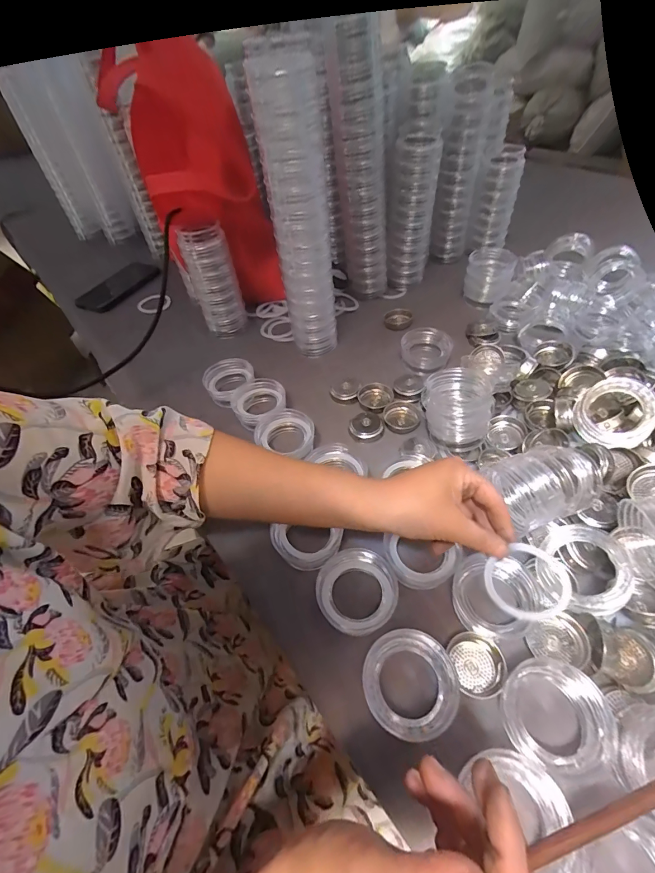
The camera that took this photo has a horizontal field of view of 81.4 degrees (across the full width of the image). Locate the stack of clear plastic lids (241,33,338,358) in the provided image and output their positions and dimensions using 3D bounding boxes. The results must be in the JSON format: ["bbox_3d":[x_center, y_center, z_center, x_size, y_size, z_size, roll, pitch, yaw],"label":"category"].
[{"bbox_3d":[-0.032,-0.245,0.472,0.063,0.334,0.061,-16,50,-8],"label":"stack of clear plastic lids"}]

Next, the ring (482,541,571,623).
[{"bbox_3d":[0.150,0.111,0.289,0.057,0.007,0.054,2,95,19],"label":"ring"}]

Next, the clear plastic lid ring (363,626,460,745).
[{"bbox_3d":[0.063,0.186,0.289,0.068,0.017,0.069,-3,50,3],"label":"clear plastic lid ring"}]

